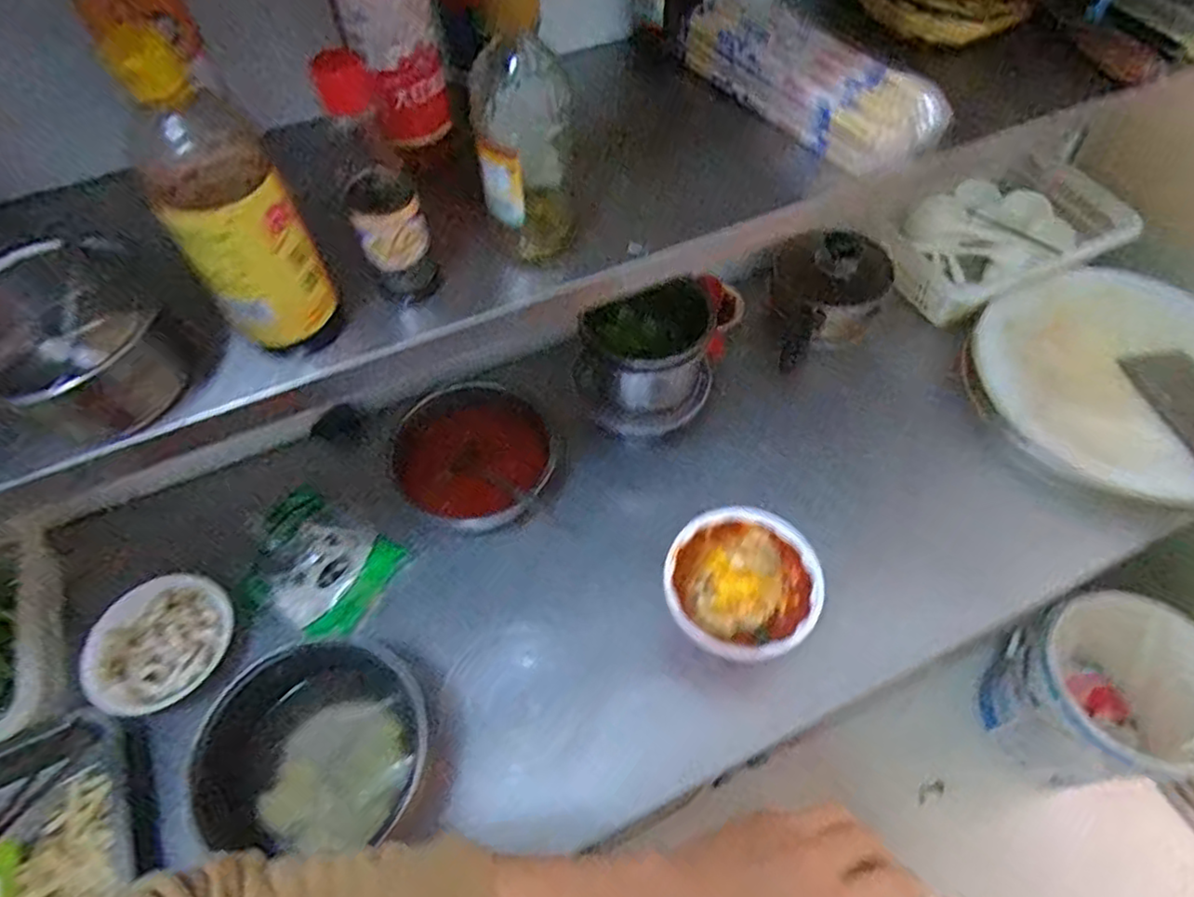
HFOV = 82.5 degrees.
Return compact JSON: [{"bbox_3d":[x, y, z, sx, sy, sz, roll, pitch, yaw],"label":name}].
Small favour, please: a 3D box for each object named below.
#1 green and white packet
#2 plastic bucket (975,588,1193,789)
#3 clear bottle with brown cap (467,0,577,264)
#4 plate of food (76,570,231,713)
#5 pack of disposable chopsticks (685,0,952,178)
[{"bbox_3d":[-0.327,0.136,0.797,0.162,0.048,0.143,26,62,17],"label":"green and white packet"},{"bbox_3d":[0.933,0.476,1.289,0.288,0.322,0.302,-1,57,1],"label":"plastic bucket"},{"bbox_3d":[-0.056,-0.211,0.482,0.062,0.165,0.070,28,62,18],"label":"clear bottle with brown cap"},{"bbox_3d":[-0.476,0.213,0.743,0.137,0.033,0.149,-1,57,1],"label":"plate of food"},{"bbox_3d":[0.187,-0.327,0.607,0.084,0.054,0.251,-34,62,-18],"label":"pack of disposable chopsticks"}]

